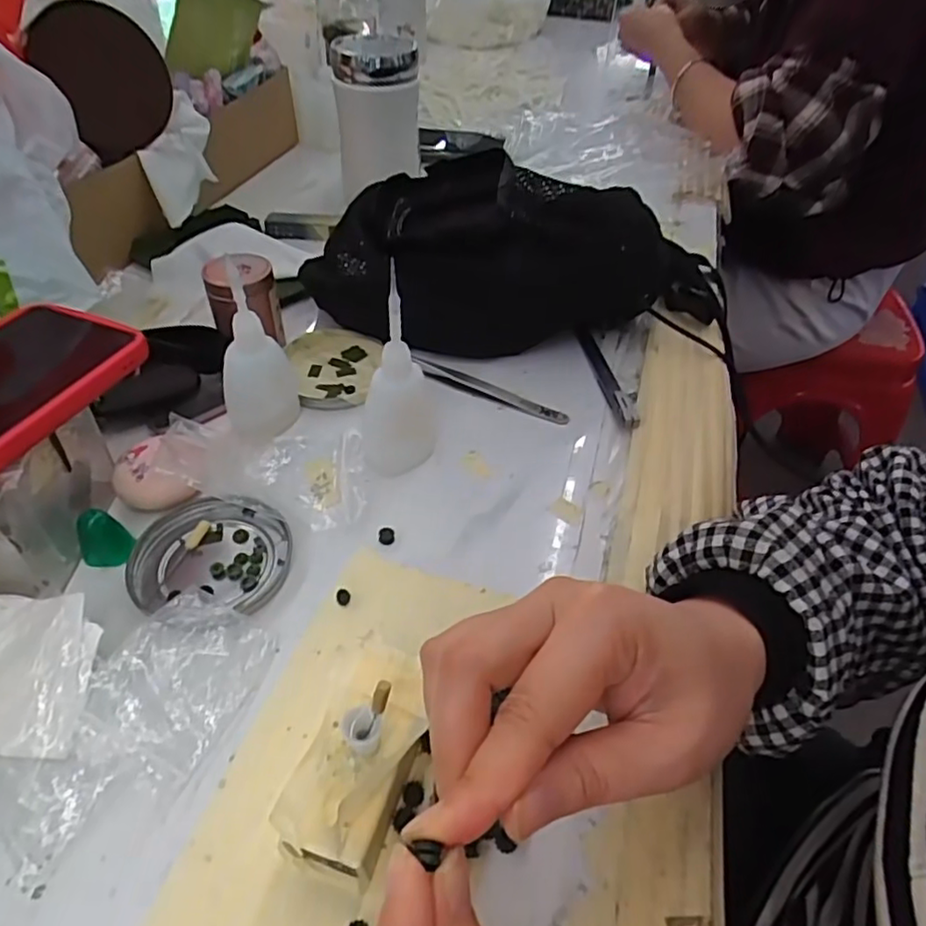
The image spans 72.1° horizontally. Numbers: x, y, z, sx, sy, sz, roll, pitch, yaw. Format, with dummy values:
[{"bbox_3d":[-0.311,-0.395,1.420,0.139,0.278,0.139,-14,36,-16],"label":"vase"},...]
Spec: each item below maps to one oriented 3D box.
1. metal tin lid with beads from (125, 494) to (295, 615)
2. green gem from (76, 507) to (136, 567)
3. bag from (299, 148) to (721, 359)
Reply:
[{"bbox_3d":[-0.131,0.047,0.333,0.076,0.011,0.065,2,46,-1],"label":"metal tin lid with beads"},{"bbox_3d":[-0.184,0.037,0.324,0.023,0.025,0.017,-29,54,-28],"label":"green gem"},{"bbox_3d":[0.051,-0.145,0.445,0.321,0.123,0.078,-1,46,-5],"label":"bag"}]

